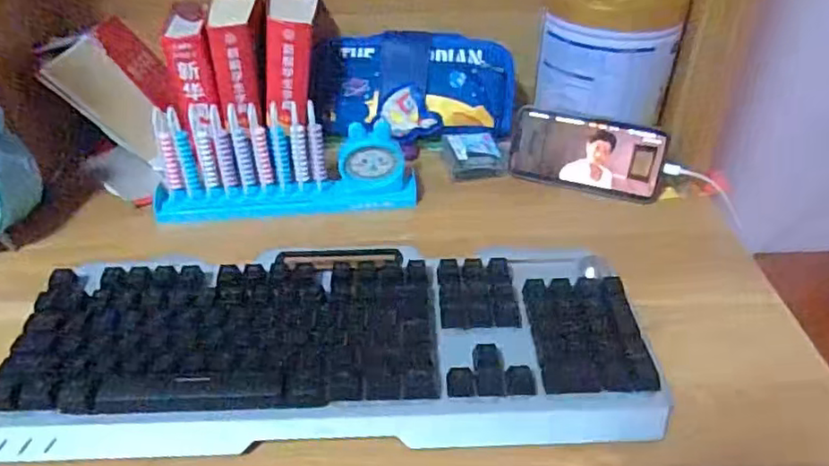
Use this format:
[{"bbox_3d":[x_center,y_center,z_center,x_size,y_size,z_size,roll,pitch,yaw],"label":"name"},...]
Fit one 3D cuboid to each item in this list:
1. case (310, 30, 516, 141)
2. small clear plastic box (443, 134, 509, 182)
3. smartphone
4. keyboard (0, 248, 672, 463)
[{"bbox_3d":[0.001,-0.157,0.682,0.210,0.108,0.055,4,0,6],"label":"case"},{"bbox_3d":[0.063,-0.080,0.646,0.062,0.036,0.043,-3,38,-4],"label":"small clear plastic box"},{"bbox_3d":[0.169,-0.077,0.614,0.144,0.073,0.015,14,21,17],"label":"smartphone"},{"bbox_3d":[-0.055,0.075,0.436,0.418,0.036,0.155,-2,38,-3],"label":"keyboard"}]

